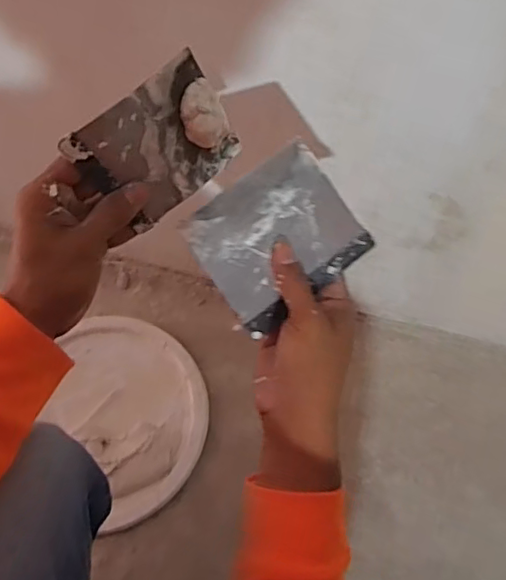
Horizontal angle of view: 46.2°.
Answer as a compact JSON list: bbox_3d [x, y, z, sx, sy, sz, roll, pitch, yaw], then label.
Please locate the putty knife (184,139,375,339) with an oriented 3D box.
[{"bbox_3d":[0.019,-0.039,0.449,0.120,0.009,0.102,-38,100,-8],"label":"putty knife"}]

